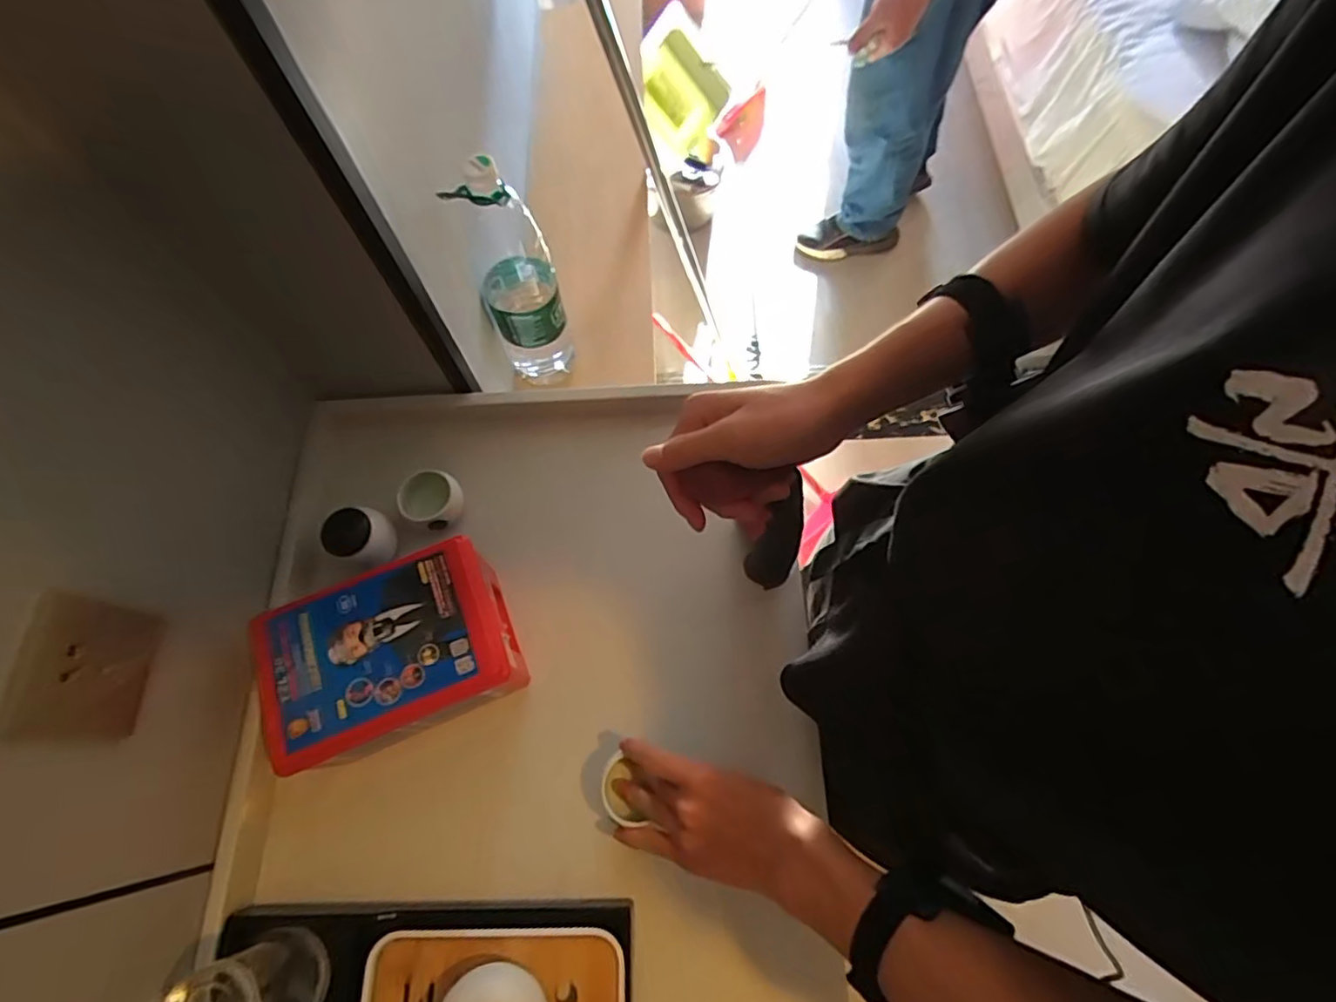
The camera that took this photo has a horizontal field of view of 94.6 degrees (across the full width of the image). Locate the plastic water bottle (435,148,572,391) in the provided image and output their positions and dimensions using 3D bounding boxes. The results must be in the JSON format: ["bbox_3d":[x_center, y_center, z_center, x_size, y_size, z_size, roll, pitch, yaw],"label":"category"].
[{"bbox_3d":[-0.179,-0.257,0.738,0.087,0.314,0.074,-21,69,-7],"label":"plastic water bottle"}]

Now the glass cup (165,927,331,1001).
[{"bbox_3d":[-0.304,0.368,0.460,0.062,0.107,0.069,-36,71,-12],"label":"glass cup"}]

